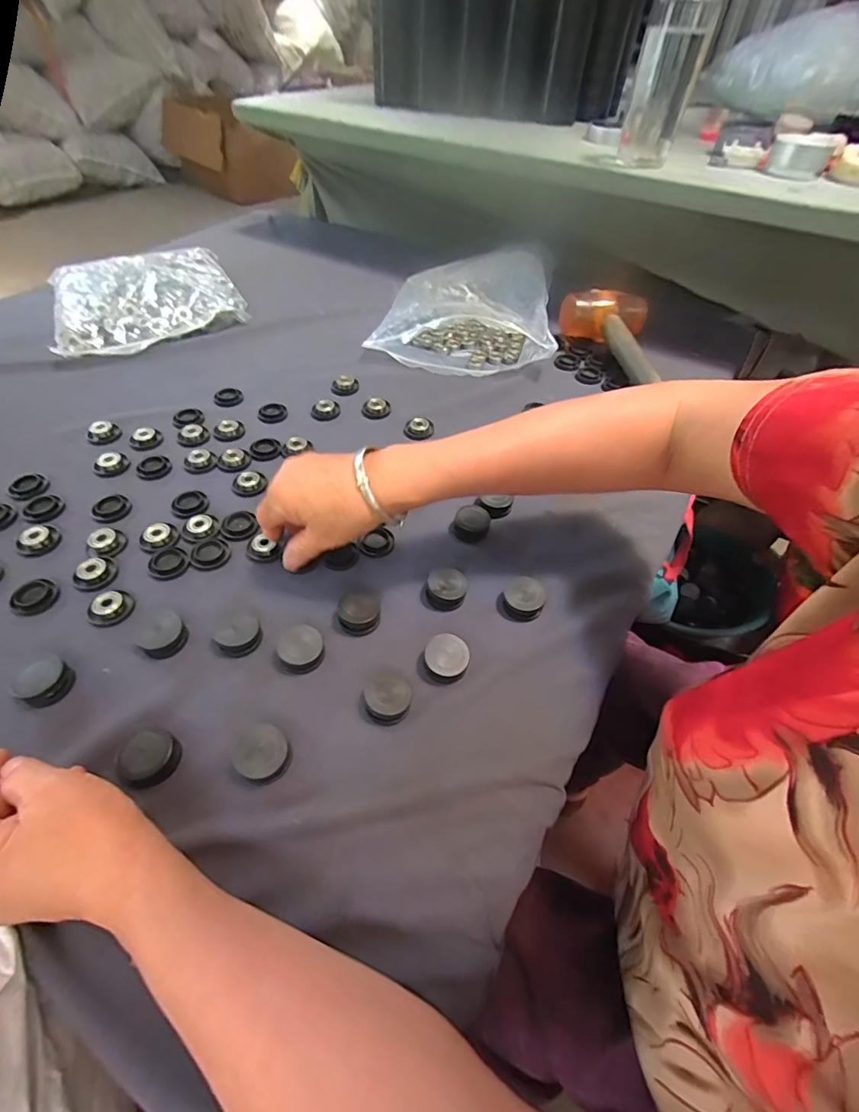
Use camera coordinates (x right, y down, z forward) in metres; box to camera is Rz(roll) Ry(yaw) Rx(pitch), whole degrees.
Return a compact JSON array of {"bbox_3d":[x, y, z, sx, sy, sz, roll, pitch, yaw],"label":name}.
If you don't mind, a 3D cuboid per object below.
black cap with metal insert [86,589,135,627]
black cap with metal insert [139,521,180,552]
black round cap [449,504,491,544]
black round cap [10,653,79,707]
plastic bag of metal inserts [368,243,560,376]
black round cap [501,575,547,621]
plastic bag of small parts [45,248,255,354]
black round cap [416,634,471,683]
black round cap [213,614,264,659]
[{"bbox_3d":[-0.256,0.039,0.388,0.029,0.012,0.033,-4,50,-6],"label":"black cap with metal insert"},{"bbox_3d":[-0.242,-0.019,0.434,0.029,0.009,0.034,5,50,1],"label":"black cap with metal insert"},{"bbox_3d":[0.038,-0.030,0.452,0.035,0.021,0.030,8,50,4],"label":"black round cap"},{"bbox_3d":[-0.270,0.088,0.340,0.027,0.021,0.032,28,54,19],"label":"black round cap"},{"bbox_3d":[0.058,-0.360,0.687,0.235,0.075,0.248,10,50,6],"label":"plastic bag of metal inserts"},{"bbox_3d":[0.079,0.034,0.400,0.033,0.016,0.034,1,50,-2],"label":"black round cap"},{"bbox_3d":[-0.409,-0.377,0.702,0.240,0.042,0.236,-21,54,-19],"label":"plastic bag of small parts"},{"bbox_3d":[0.011,0.077,0.359,0.035,0.015,0.032,-34,59,-27],"label":"black round cap"},{"bbox_3d":[-0.146,0.060,0.371,0.033,0.016,0.032,1,50,-2],"label":"black round cap"}]

